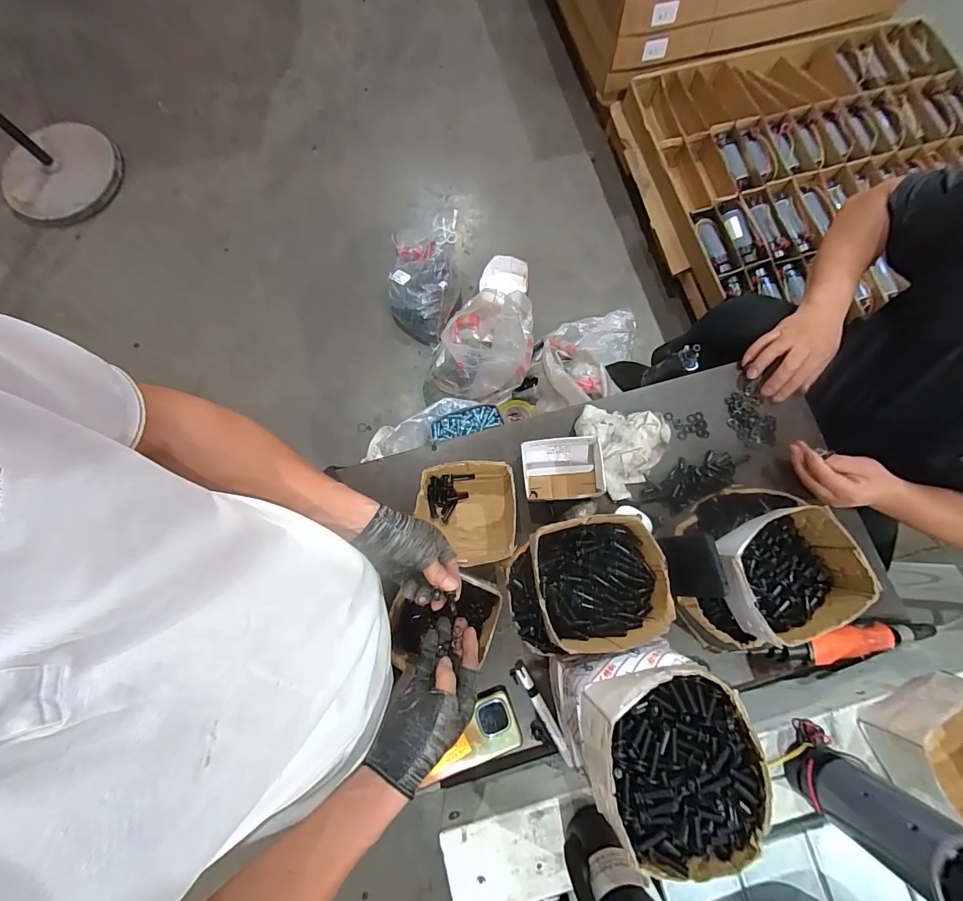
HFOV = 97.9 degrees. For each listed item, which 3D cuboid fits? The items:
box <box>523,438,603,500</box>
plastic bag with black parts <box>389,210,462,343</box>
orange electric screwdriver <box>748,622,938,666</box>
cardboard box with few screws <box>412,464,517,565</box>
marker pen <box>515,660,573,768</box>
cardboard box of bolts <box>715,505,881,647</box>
[{"bbox_3d":[0.126,0.031,0.650,0.128,0.056,0.092,-2,78,-1],"label":"box"},{"bbox_3d":[-0.193,-0.560,1.382,0.238,0.236,0.344,4,78,1],"label":"plastic bag with black parts"},{"bbox_3d":[0.528,0.275,0.599,0.269,0.035,0.039,-9,78,-2],"label":"orange electric screwdriver"},{"bbox_3d":[-0.022,0.094,0.638,0.146,0.078,0.154,-7,78,-2],"label":"cardboard box with few screws"},{"bbox_3d":[0.088,0.373,0.598,0.017,0.014,0.144,-29,79,-6],"label":"marker pen"},{"bbox_3d":[0.397,0.158,0.550,0.157,0.067,0.144,-23,79,-5],"label":"cardboard box of bolts"}]

